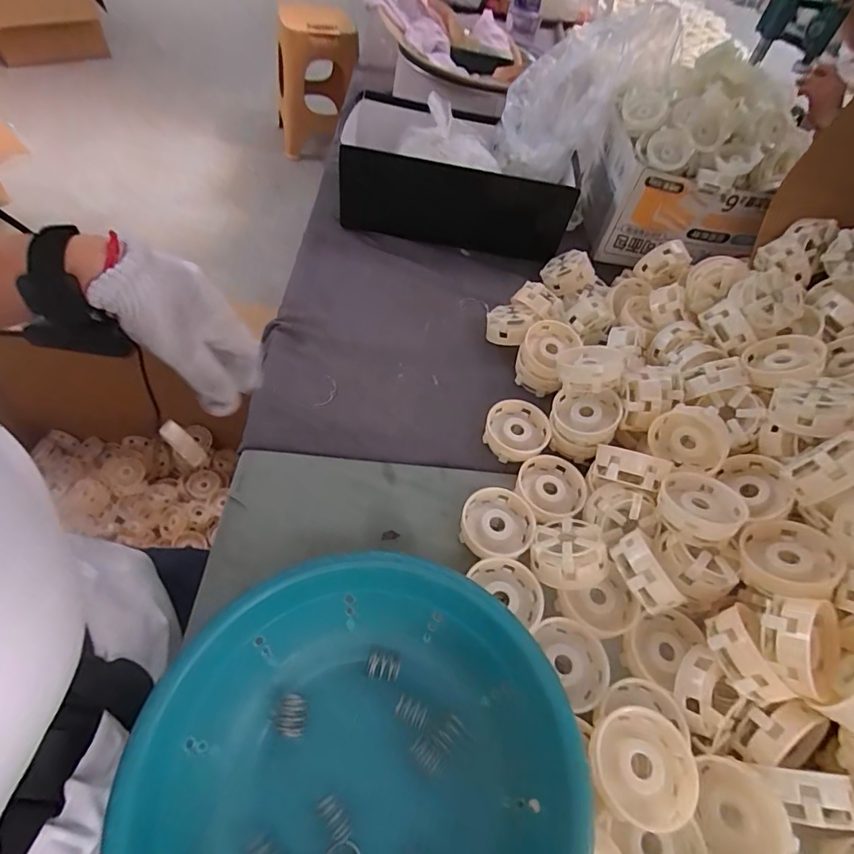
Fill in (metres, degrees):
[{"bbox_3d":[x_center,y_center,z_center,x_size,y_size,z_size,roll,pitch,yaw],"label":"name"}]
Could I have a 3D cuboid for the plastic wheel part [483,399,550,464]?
[{"bbox_3d":[0.097,0.005,0.523,0.067,0.023,0.065,9,55,1],"label":"plastic wheel part"}]

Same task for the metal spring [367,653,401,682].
[{"bbox_3d":[-0.034,0.190,0.386,0.025,0.021,0.016,7,55,0],"label":"metal spring"}]

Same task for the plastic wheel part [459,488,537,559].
[{"bbox_3d":[0.066,0.094,0.457,0.067,0.027,0.070,9,55,0],"label":"plastic wheel part"}]

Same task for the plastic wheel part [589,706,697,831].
[{"bbox_3d":[0.148,0.232,0.334,0.071,0.020,0.068,17,50,9],"label":"plastic wheel part"}]

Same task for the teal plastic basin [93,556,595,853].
[{"bbox_3d":[-0.044,0.230,0.314,0.250,0.084,0.254,3,55,-4],"label":"teal plastic basin"}]

